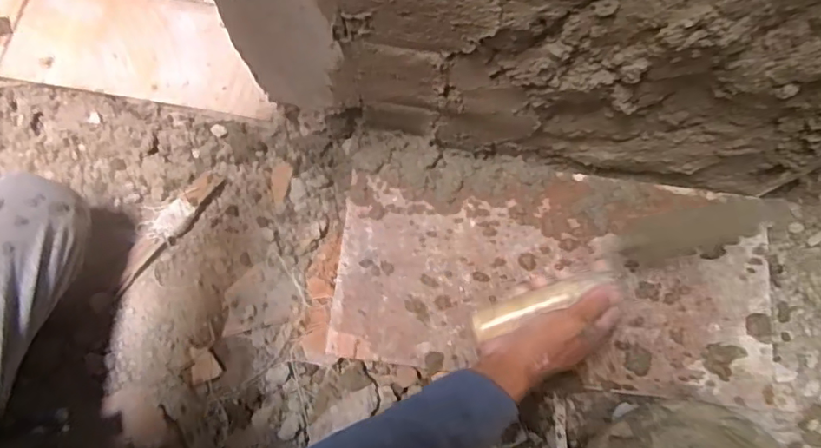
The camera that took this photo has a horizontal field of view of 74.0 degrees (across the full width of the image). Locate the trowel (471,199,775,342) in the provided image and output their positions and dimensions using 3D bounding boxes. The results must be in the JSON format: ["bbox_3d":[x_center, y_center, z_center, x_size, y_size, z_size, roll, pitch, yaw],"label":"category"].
[{"bbox_3d":[0.190,0.039,0.518,0.281,0.058,0.049,-23,76,1],"label":"trowel"}]

